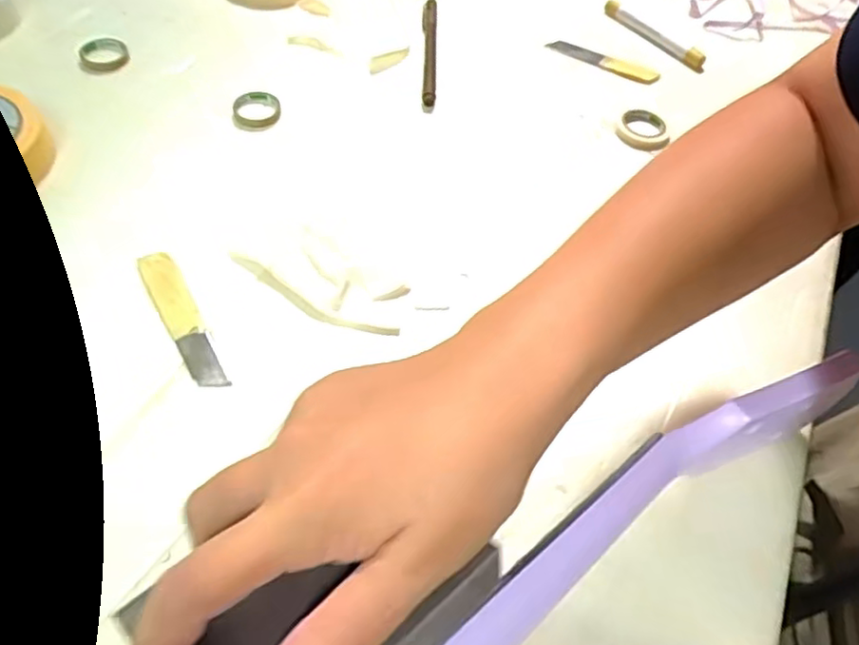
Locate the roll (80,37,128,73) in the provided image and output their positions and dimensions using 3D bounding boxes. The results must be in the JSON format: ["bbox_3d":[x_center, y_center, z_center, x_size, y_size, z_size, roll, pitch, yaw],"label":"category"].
[{"bbox_3d":[-0.250,-0.206,0.497,0.034,0.009,0.034,2,56,-4],"label":"roll"}]

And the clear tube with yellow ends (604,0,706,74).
[{"bbox_3d":[0.202,-0.261,0.581,0.018,0.009,0.114,-35,65,-25],"label":"clear tube with yellow ends"}]

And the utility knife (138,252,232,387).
[{"bbox_3d":[-0.142,-0.002,0.369,0.020,0.011,0.096,-24,61,-22],"label":"utility knife"}]

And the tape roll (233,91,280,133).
[{"bbox_3d":[-0.127,-0.155,0.475,0.034,0.012,0.034,3,55,-5],"label":"tape roll"}]

